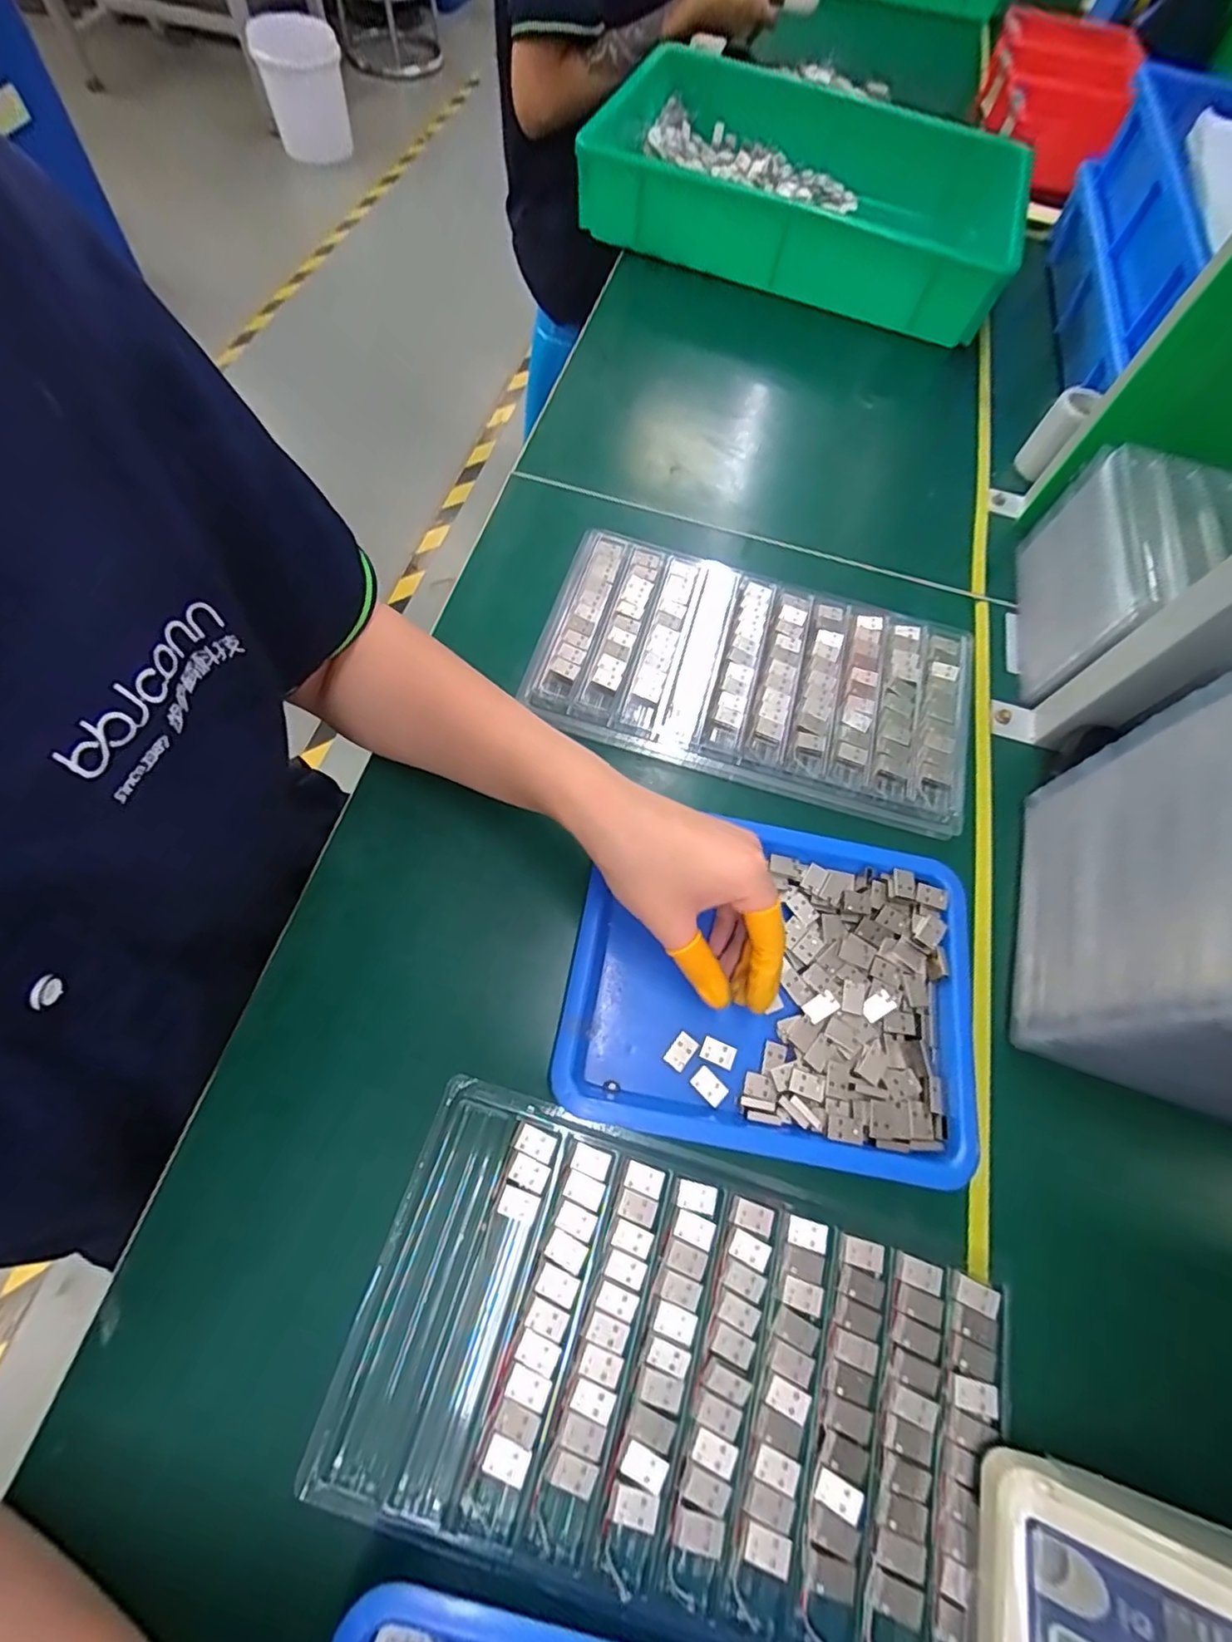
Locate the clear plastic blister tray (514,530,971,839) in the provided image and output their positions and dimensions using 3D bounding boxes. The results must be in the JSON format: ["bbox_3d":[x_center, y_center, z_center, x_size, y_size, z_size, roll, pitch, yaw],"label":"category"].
[{"bbox_3d":[0.097,-0.099,0.425,0.292,0.035,0.160,17,67,2],"label":"clear plastic blister tray"}]

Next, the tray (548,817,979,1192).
[{"bbox_3d":[0.086,0.086,0.331,0.219,0.020,0.169,12,67,0],"label":"tray"}]

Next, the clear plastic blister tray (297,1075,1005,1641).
[{"bbox_3d":[0.026,0.242,0.273,0.278,0.014,0.155,18,67,3],"label":"clear plastic blister tray"}]

